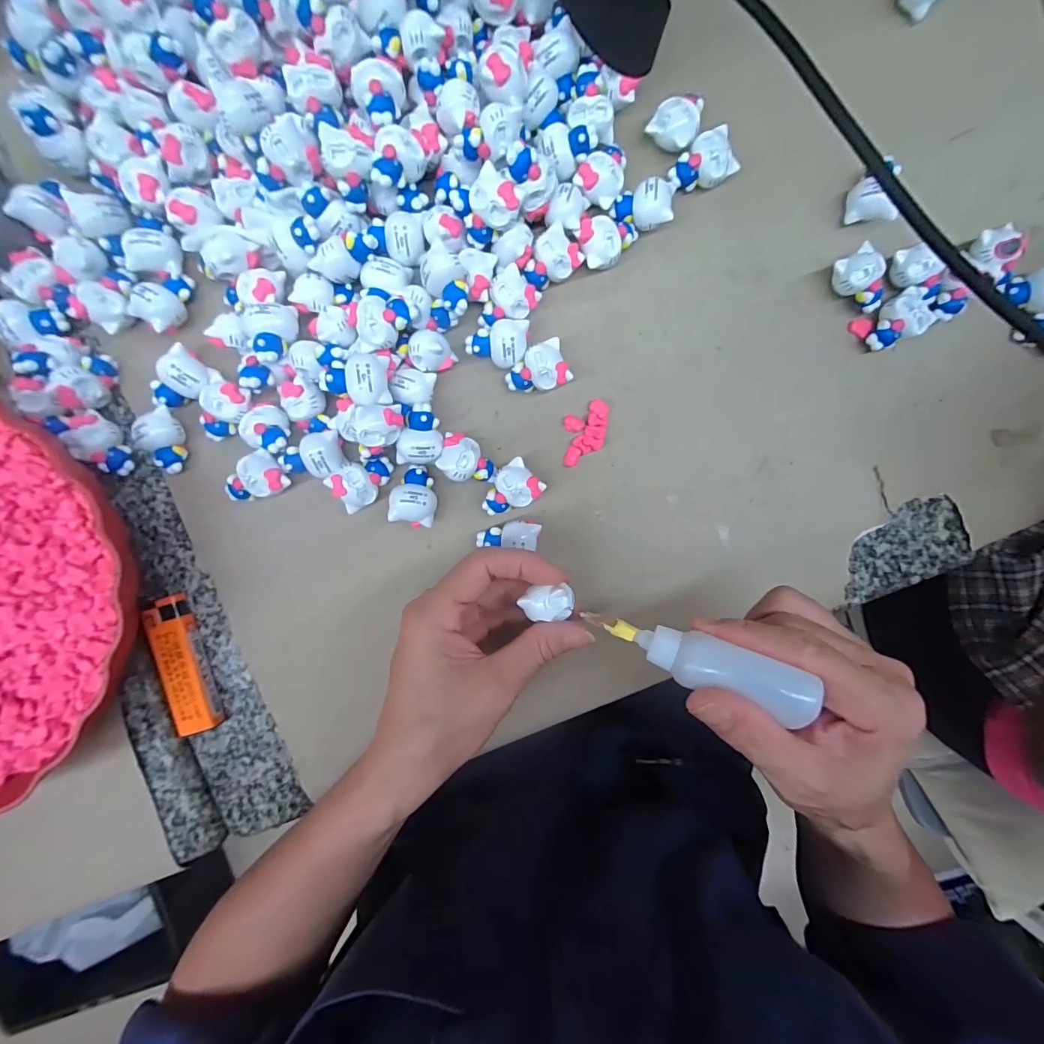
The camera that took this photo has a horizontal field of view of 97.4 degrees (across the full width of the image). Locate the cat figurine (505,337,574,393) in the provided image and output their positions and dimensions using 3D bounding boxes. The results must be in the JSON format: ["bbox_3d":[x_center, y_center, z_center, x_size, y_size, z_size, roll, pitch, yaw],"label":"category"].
[{"bbox_3d":[0.008,-0.086,0.262,0.034,0.021,0.024,-21,94,-1],"label":"cat figurine"}]

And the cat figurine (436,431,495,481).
[{"bbox_3d":[-0.031,-0.035,0.263,0.032,0.021,0.025,16,93,-3],"label":"cat figurine"}]

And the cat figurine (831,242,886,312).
[{"bbox_3d":[0.195,-0.139,0.265,0.027,0.018,0.035,-23,94,-1],"label":"cat figurine"}]

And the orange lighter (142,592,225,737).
[{"bbox_3d":[-0.197,0.083,0.268,0.021,0.011,0.079,-14,94,-1],"label":"orange lighter"}]

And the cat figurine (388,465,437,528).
[{"bbox_3d":[-0.062,-0.015,0.262,0.024,0.019,0.034,4,93,-2],"label":"cat figurine"}]

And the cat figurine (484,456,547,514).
[{"bbox_3d":[-0.007,-0.017,0.266,0.034,0.017,0.024,-42,94,1],"label":"cat figurine"}]

